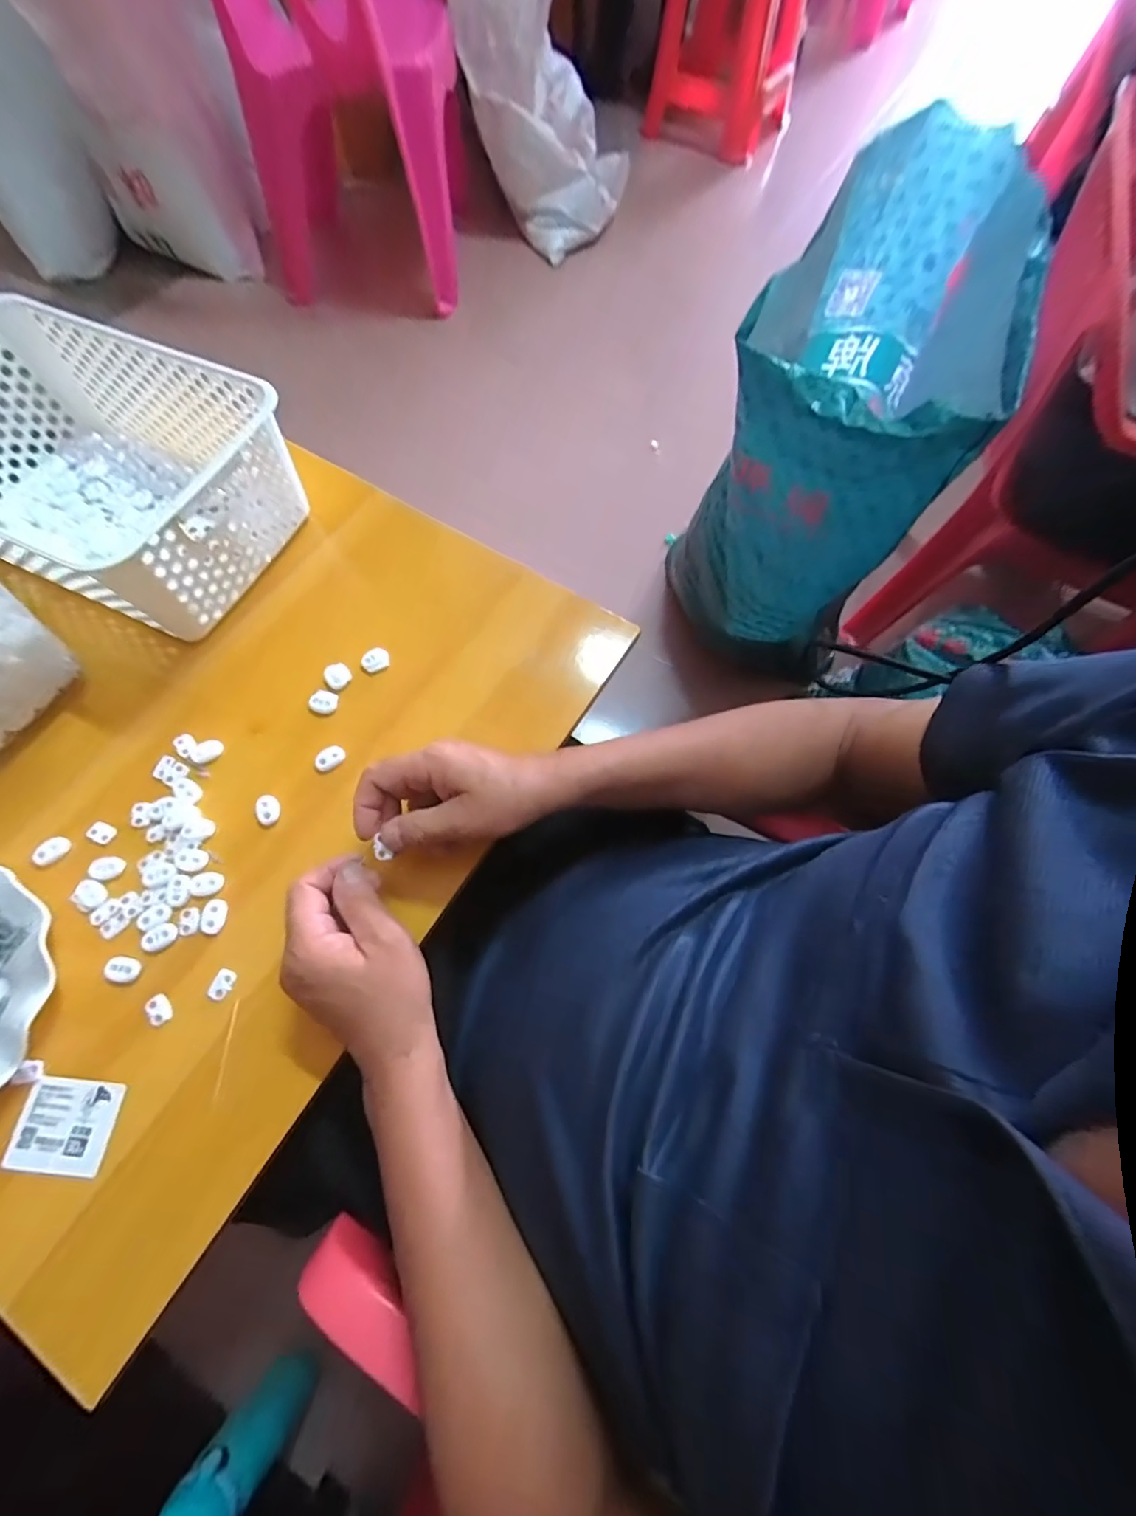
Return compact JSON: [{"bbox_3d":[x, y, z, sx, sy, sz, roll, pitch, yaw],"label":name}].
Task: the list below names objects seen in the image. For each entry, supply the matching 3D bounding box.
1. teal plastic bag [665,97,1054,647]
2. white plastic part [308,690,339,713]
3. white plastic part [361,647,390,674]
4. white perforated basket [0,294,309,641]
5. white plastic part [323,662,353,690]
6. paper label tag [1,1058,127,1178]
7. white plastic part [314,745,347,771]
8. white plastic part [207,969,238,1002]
[{"bbox_3d":[0.329,-0.398,0.739,0.266,0.498,0.362,26,69,10],"label":"teal plastic bag"},{"bbox_3d":[-0.202,-0.047,0.453,0.025,0.004,0.019,17,68,6],"label":"white plastic part"},{"bbox_3d":[-0.163,-0.083,0.467,0.023,0.008,0.017,-28,70,-12],"label":"white plastic part"},{"bbox_3d":[-0.401,-0.247,0.475,0.310,0.109,0.192,23,69,8],"label":"white perforated basket"},{"bbox_3d":[-0.194,-0.069,0.462,0.021,0.004,0.023,0,67,-1],"label":"white plastic part"},{"bbox_3d":[-0.318,0.226,0.345,0.066,0.008,0.057,4,65,1],"label":"paper label tag"},{"bbox_3d":[-0.187,0.000,0.433,0.024,0.004,0.016,-34,72,-14],"label":"white plastic part"},{"bbox_3d":[-0.236,0.155,0.376,0.013,0.005,0.020,18,68,7],"label":"white plastic part"}]

